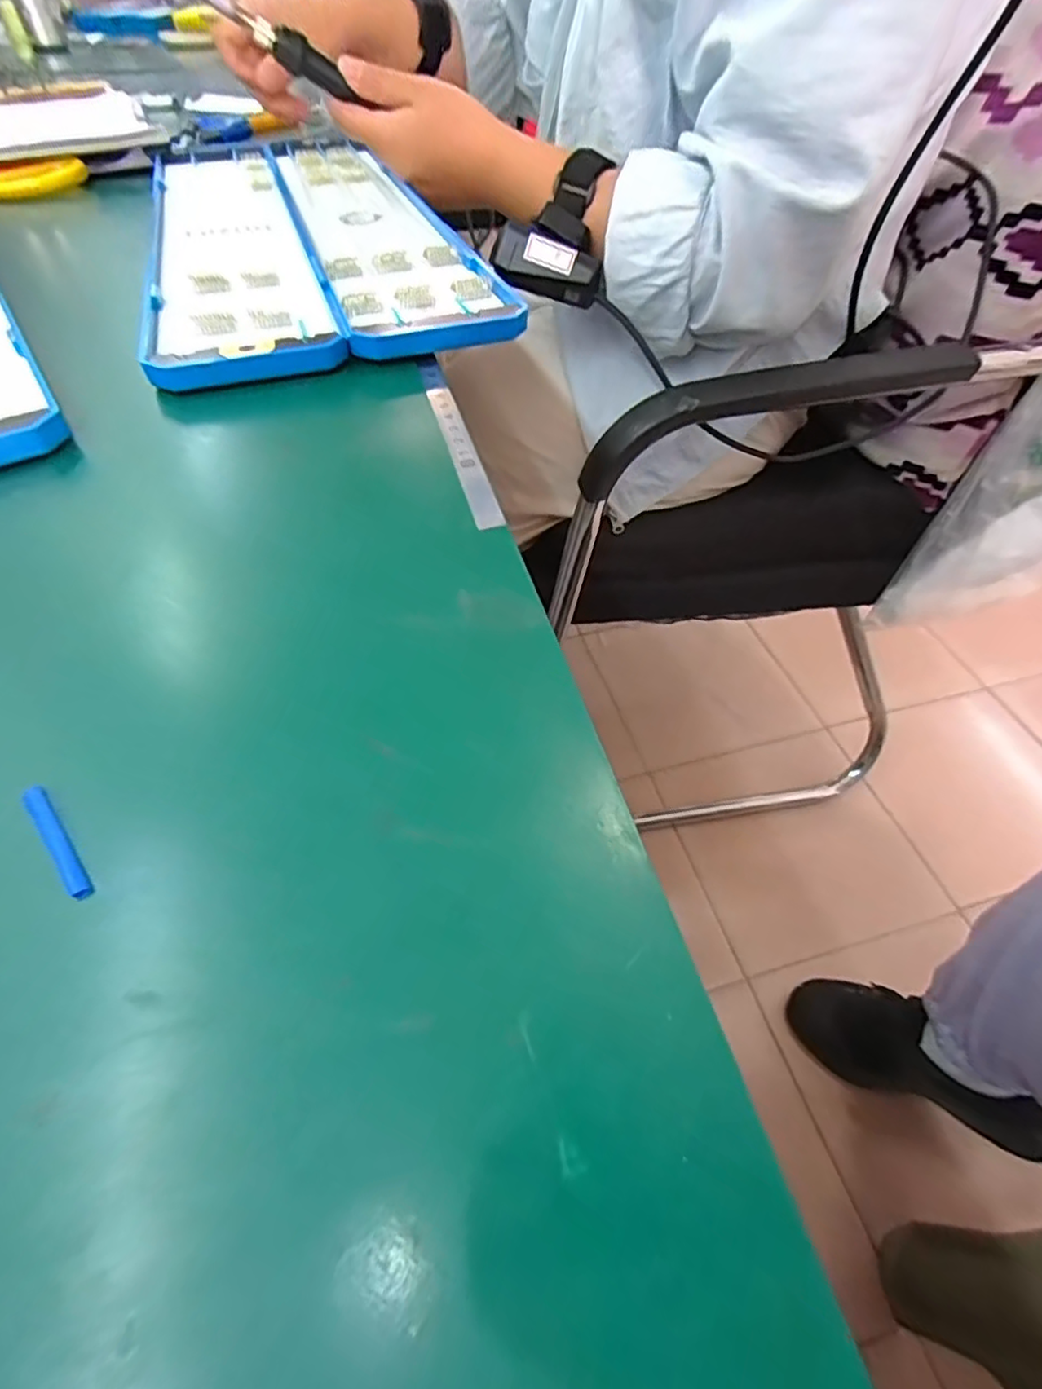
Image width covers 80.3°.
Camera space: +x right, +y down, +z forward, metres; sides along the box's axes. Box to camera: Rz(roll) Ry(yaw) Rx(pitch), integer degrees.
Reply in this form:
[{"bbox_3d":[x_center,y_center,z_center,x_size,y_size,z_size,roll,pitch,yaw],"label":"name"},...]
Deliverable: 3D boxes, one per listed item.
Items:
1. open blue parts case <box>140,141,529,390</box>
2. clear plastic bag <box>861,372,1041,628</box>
[{"bbox_3d":[-0.142,-0.306,0.401,0.183,0.017,0.424,-16,52,-12],"label":"open blue parts case"},{"bbox_3d":[0.448,-0.177,0.539,0.115,0.265,0.124,37,60,27],"label":"clear plastic bag"}]

